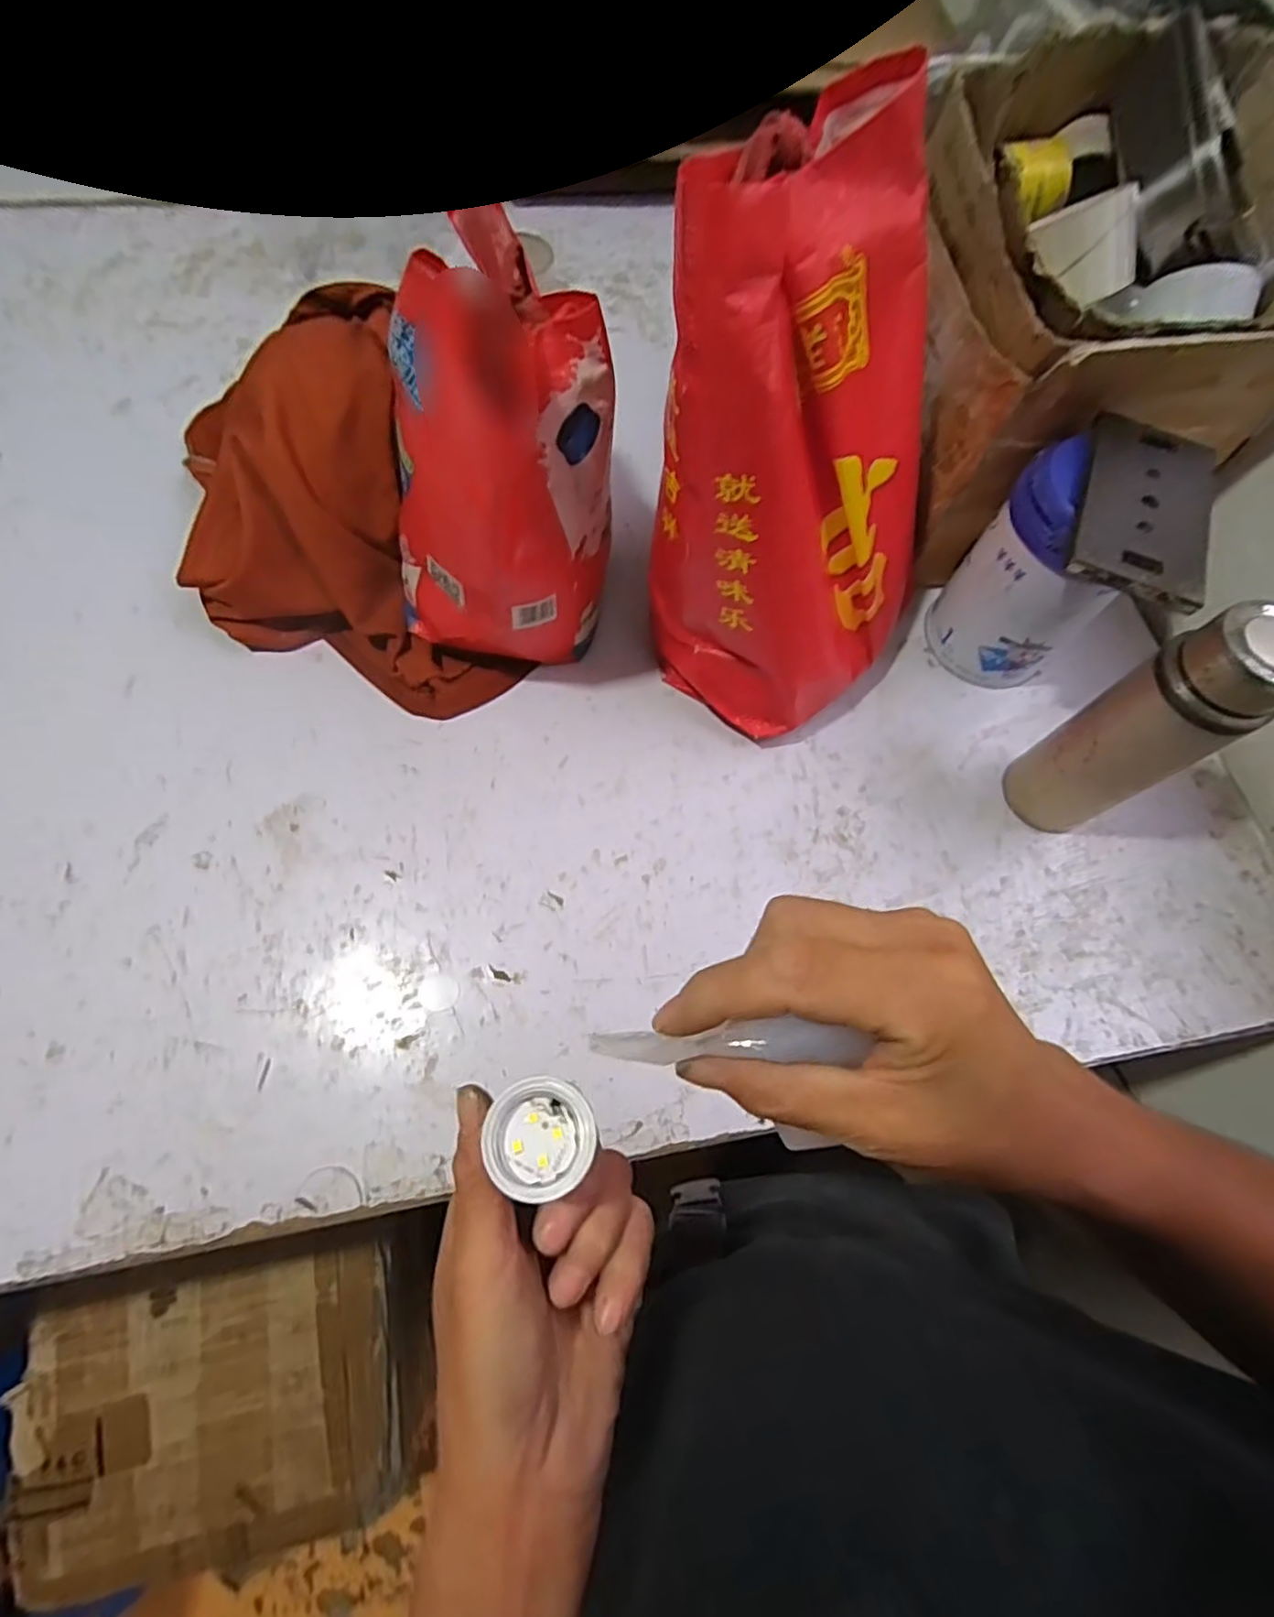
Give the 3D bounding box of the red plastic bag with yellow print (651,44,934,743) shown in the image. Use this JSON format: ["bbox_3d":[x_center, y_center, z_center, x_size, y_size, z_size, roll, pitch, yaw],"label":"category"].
[{"bbox_3d":[0.151,-0.250,0.529,0.191,0.349,0.255,34,70,9],"label":"red plastic bag with yellow print"}]

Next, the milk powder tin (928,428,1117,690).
[{"bbox_3d":[0.368,-0.205,0.601,0.108,0.193,0.118,1,67,-2],"label":"milk powder tin"}]

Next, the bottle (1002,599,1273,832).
[{"bbox_3d":[0.389,-0.055,0.525,0.070,0.245,0.077,-24,72,-13],"label":"bottle"}]

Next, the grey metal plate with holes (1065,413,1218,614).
[{"bbox_3d":[0.384,-0.228,0.502,0.093,0.013,0.165,25,69,6],"label":"grey metal plate with holes"}]

